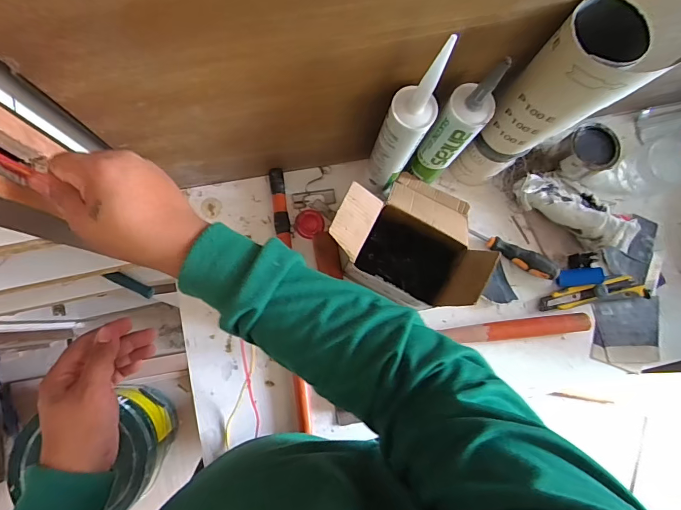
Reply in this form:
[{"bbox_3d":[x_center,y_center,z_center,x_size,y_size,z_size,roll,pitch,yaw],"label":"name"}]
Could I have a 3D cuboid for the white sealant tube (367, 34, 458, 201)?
[{"bbox_3d":[0.063,-0.128,0.474,0.059,0.287,0.061,16,81,-1],"label":"white sealant tube"}]

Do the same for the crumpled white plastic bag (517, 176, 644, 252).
[{"bbox_3d":[0.351,-0.069,0.609,0.181,0.037,0.083,25,81,0],"label":"crumpled white plastic bag"}]

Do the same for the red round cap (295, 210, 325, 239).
[{"bbox_3d":[-0.046,-0.047,0.604,0.041,0.009,0.040,1,82,-4],"label":"red round cap"}]

